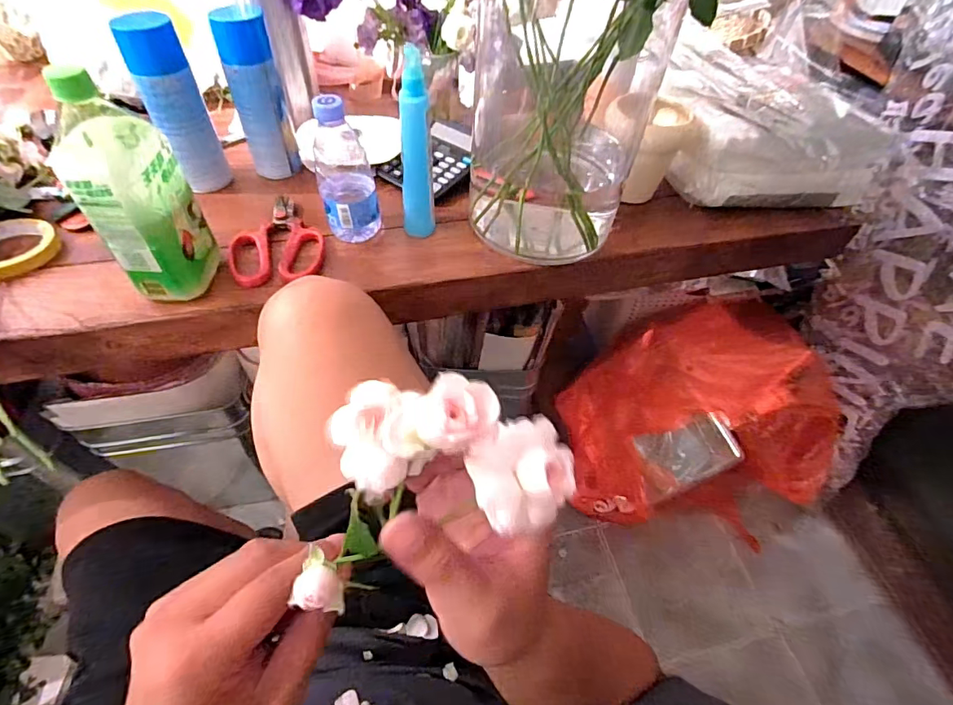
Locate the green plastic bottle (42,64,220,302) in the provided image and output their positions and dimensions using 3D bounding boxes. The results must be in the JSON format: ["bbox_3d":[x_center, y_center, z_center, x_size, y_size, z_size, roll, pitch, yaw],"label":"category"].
[{"bbox_3d":[-0.328,-0.150,0.461,0.074,0.210,0.091,1,53,-3],"label":"green plastic bottle"}]

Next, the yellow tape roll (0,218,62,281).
[{"bbox_3d":[-0.541,-0.124,0.546,0.092,0.019,0.092,2,53,-3],"label":"yellow tape roll"}]

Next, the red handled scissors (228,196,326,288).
[{"bbox_3d":[-0.245,-0.139,0.575,0.105,0.014,0.154,-15,55,-15],"label":"red handled scissors"}]

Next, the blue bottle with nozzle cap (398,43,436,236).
[{"bbox_3d":[-0.070,-0.220,0.539,0.038,0.207,0.030,-13,55,-13],"label":"blue bottle with nozzle cap"}]

